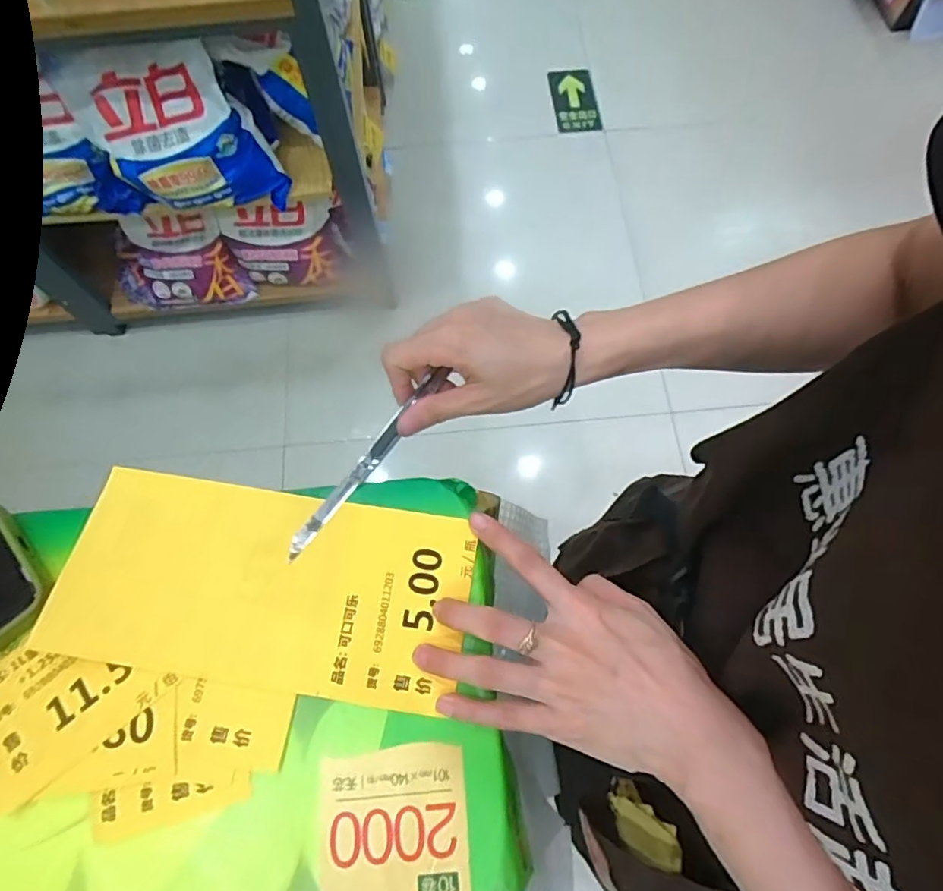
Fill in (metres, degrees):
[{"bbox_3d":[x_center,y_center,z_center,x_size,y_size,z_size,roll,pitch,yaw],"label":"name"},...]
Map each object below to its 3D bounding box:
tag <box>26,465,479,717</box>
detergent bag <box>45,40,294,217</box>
[{"bbox_3d":[-0.111,0.076,0.310,0.213,0.009,0.103,10,69,0],"label":"tag"},{"bbox_3d":[-0.570,-0.589,1.036,0.361,0.280,0.147,2,70,2],"label":"detergent bag"}]

